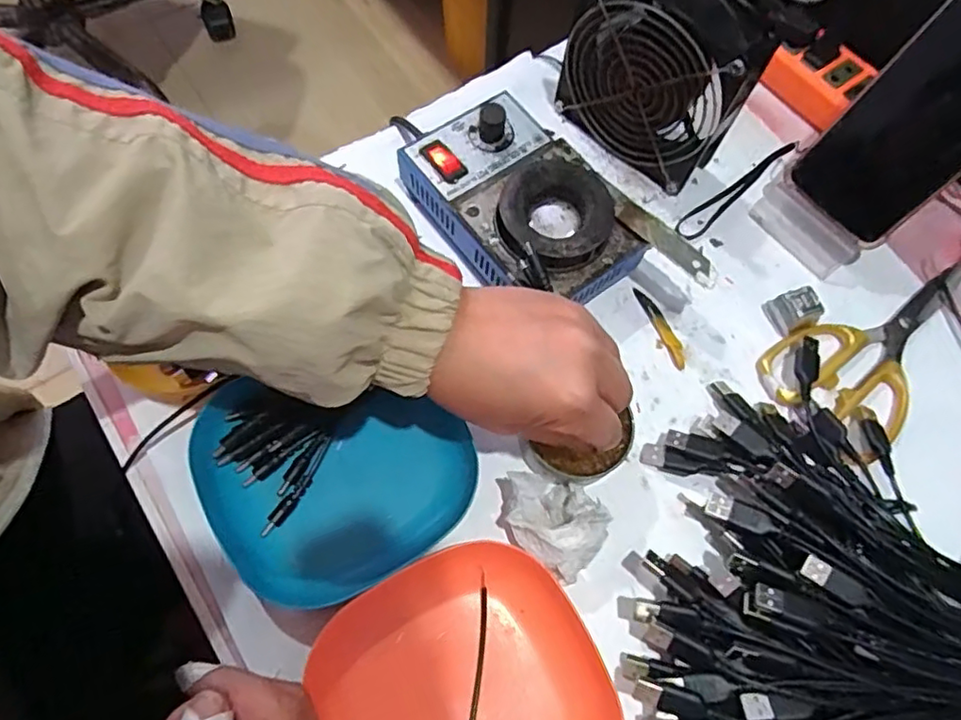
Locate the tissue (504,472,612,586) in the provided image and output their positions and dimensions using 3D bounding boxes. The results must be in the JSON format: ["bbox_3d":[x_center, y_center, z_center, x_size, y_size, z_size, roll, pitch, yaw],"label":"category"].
[{"bbox_3d":[0.039,0.088,0.339,0.058,0.039,0.046,38,71,12],"label":"tissue"}]

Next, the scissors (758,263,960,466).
[{"bbox_3d":[0.269,-0.015,0.407,0.177,0.012,0.087,-37,74,-16],"label":"scissors"}]

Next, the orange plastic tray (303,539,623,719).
[{"bbox_3d":[-0.006,0.172,0.308,0.137,0.027,0.137,-22,71,-11],"label":"orange plastic tray"}]

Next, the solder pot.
[{"bbox_3d":[0.025,-0.100,0.403,0.097,0.066,0.146,-31,73,-14],"label":"solder pot"}]

